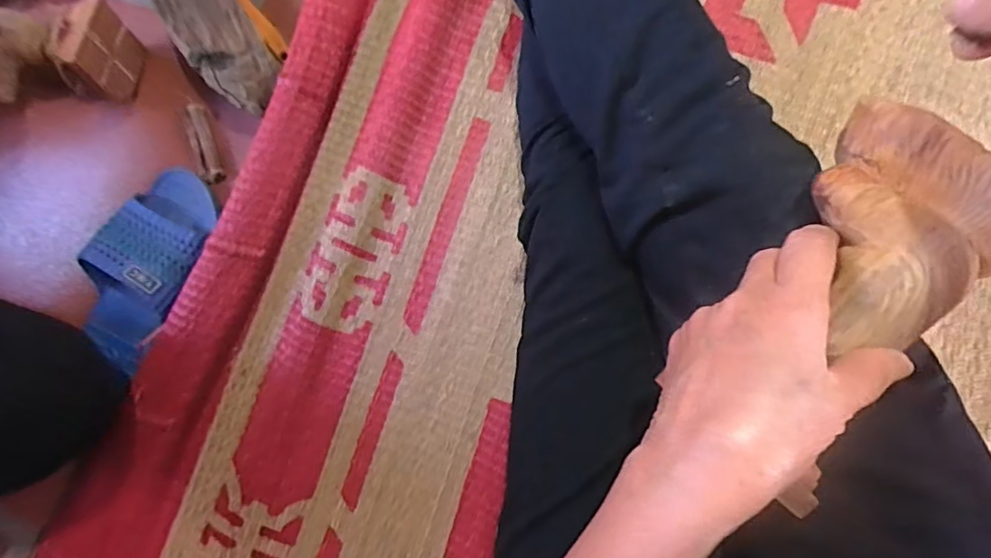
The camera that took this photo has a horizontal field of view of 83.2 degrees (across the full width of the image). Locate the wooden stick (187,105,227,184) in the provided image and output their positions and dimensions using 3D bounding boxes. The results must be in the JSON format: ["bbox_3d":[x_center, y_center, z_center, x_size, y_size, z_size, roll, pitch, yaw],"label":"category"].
[{"bbox_3d":[-0.271,-0.125,0.520,0.015,0.018,0.072,-14,84,6],"label":"wooden stick"}]

